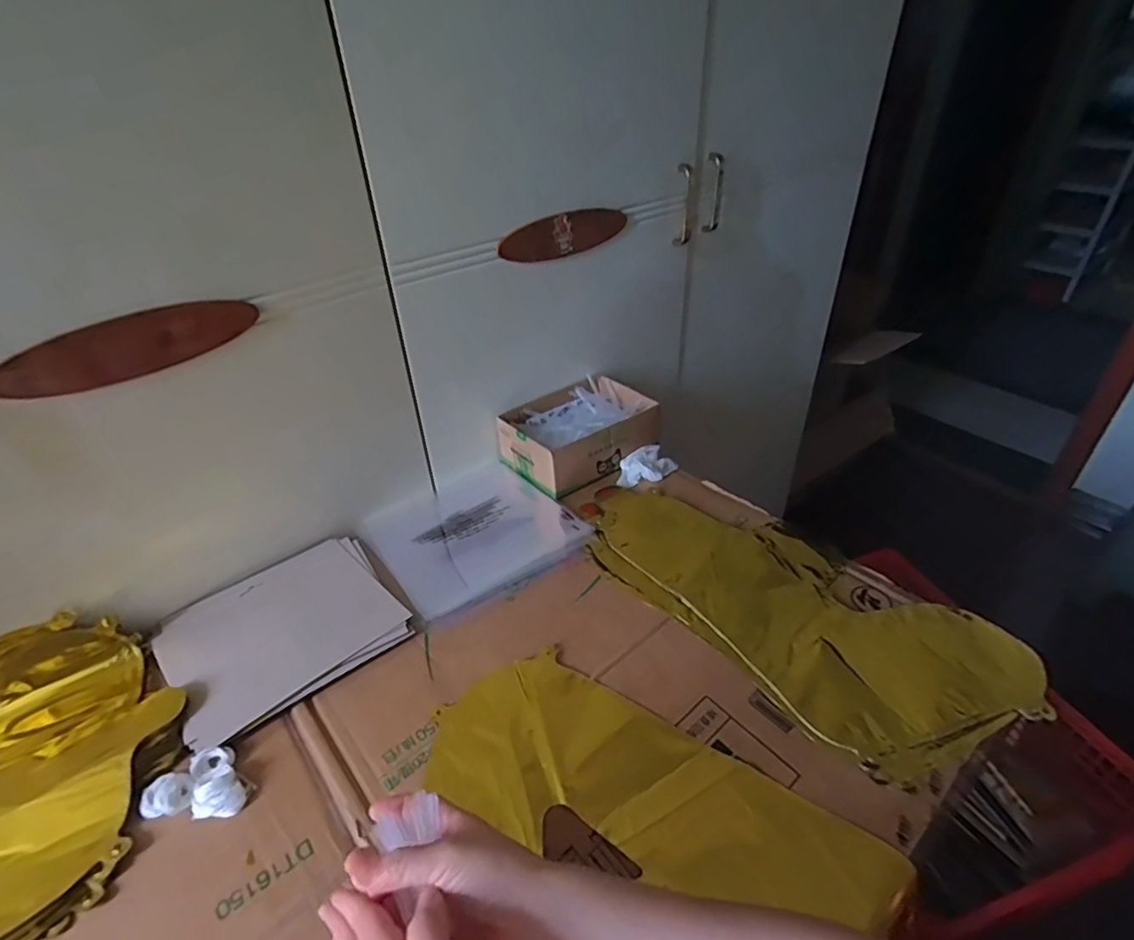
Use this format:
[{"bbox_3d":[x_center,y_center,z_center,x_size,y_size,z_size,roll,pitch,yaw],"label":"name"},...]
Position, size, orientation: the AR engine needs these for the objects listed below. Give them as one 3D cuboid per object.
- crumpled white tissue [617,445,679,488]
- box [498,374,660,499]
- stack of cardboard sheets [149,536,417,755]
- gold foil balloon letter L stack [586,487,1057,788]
[{"bbox_3d":[0.102,-0.005,0.769,0.078,0.021,0.046,-19,40,-22],"label":"crumpled white tissue"},{"bbox_3d":[0.017,-0.054,0.799,0.193,0.066,0.137,-27,43,-30],"label":"box"},{"bbox_3d":[-0.276,0.150,0.571,0.197,0.009,0.175,-27,43,-30],"label":"stack of cardboard sheets"},{"bbox_3d":[0.209,0.126,0.583,0.419,0.009,0.207,28,46,34],"label":"gold foil balloon letter L stack"}]

